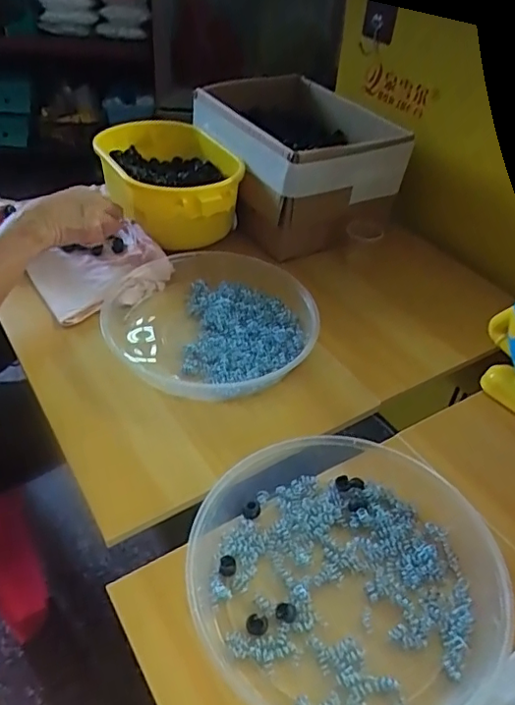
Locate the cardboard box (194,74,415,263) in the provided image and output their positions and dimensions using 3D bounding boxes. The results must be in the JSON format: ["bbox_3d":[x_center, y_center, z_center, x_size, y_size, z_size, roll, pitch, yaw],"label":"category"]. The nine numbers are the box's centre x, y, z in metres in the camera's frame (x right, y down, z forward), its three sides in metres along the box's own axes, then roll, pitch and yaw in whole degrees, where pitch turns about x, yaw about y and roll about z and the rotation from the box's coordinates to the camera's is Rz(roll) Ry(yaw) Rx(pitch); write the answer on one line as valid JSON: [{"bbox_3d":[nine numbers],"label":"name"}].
[{"bbox_3d":[0.061,-0.289,0.824,0.232,0.143,0.300,-15,46,-21],"label":"cardboard box"}]

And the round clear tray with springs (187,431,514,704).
[{"bbox_3d":[0.071,0.165,0.423,0.235,0.036,0.226,3,42,-3],"label":"round clear tray with springs"}]

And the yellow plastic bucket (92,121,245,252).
[{"bbox_3d":[-0.132,-0.256,0.807,0.181,0.098,0.279,-11,45,-17],"label":"yellow plastic bucket"}]

